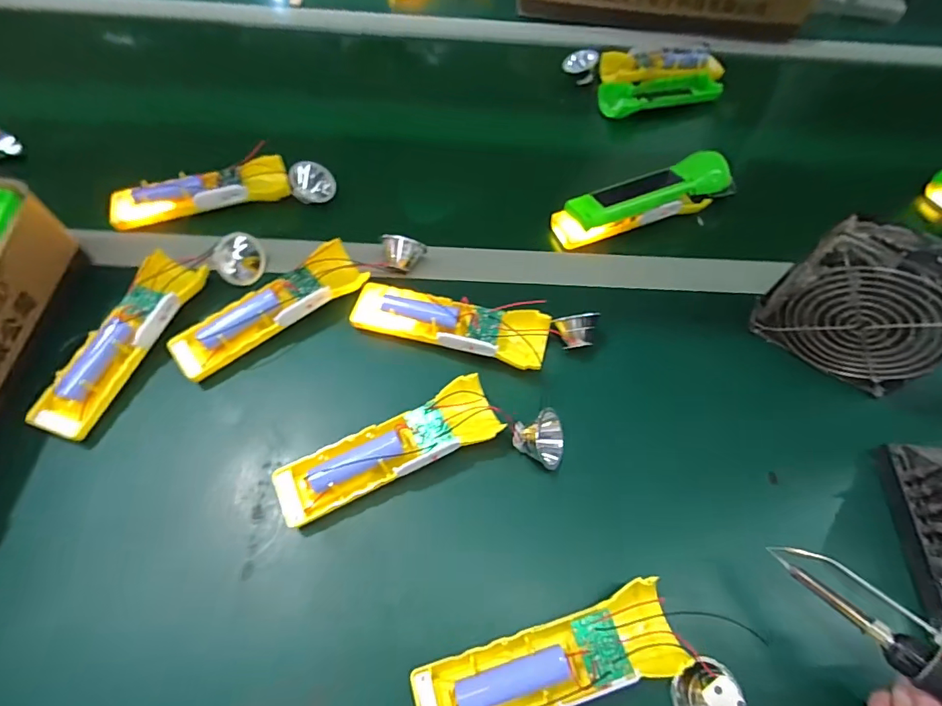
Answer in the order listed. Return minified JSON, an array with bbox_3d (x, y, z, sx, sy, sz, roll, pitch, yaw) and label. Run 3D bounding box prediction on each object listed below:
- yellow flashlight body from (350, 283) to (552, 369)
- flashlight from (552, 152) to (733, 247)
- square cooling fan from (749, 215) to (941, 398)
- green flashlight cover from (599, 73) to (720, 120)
[{"bbox_3d":[-0.018,-0.025,0.409,0.164,0.029,0.050,14,59,5],"label":"yellow flashlight body"},{"bbox_3d":[0.179,-0.158,0.490,0.189,0.050,0.043,-16,61,-13],"label":"flashlight"},{"bbox_3d":[0.315,-0.033,0.382,0.129,0.120,0.043,30,62,14],"label":"square cooling fan"},{"bbox_3d":[0.244,-0.335,0.625,0.167,0.021,0.055,-16,61,-13],"label":"green flashlight cover"}]

